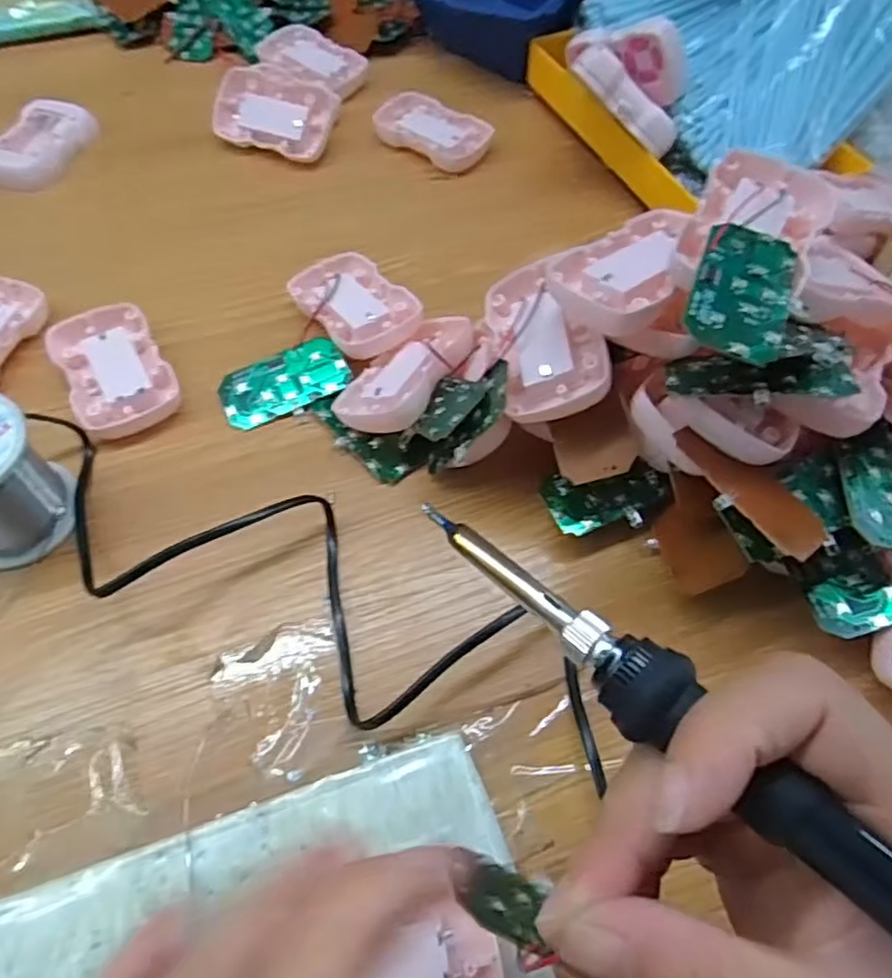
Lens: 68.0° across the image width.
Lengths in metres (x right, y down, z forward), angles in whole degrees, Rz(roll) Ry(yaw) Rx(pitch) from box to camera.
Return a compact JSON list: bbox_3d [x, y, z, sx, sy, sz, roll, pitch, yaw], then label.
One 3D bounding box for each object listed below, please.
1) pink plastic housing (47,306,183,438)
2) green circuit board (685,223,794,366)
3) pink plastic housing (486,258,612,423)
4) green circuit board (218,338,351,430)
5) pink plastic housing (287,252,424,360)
[{"bbox_3d":[-0.192,-0.070,0.382,0.055,0.012,0.089,-26,64,-17],"label":"pink plastic housing"},{"bbox_3d":[0.118,-0.080,0.262,0.037,0.004,0.071,20,61,9],"label":"green circuit board"},{"bbox_3d":[0.049,-0.076,0.329,0.050,0.014,0.085,-19,67,19],"label":"pink plastic housing"},{"bbox_3d":[-0.094,-0.063,0.384,0.073,0.009,0.036,-22,63,-14],"label":"green circuit board"},{"bbox_3d":[-0.056,-0.115,0.405,0.053,0.018,0.088,-32,66,-19],"label":"pink plastic housing"}]

